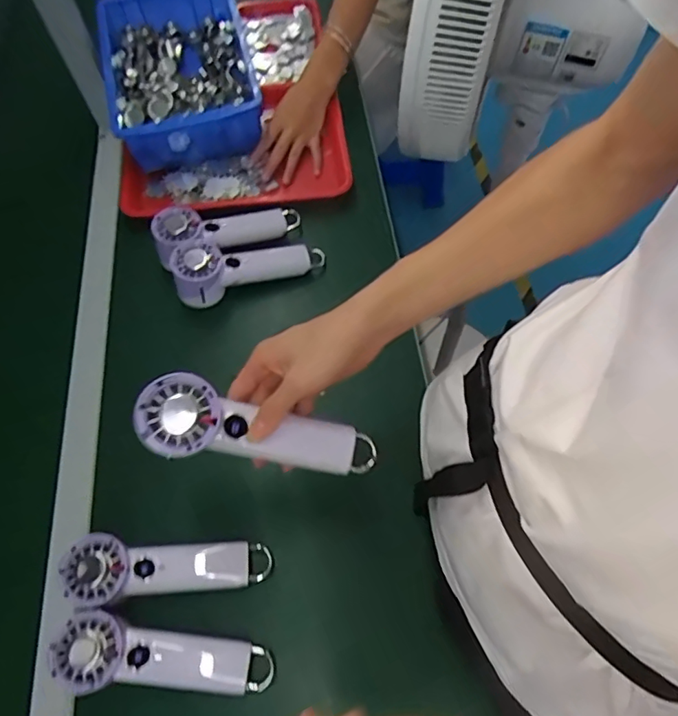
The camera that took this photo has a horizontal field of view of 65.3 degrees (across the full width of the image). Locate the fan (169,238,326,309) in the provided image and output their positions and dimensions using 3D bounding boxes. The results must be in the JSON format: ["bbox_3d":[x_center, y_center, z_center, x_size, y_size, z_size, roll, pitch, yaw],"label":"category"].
[{"bbox_3d":[-0.122,-0.124,0.716,0.200,0.067,0.069,-13,66,-21],"label":"fan"}]

